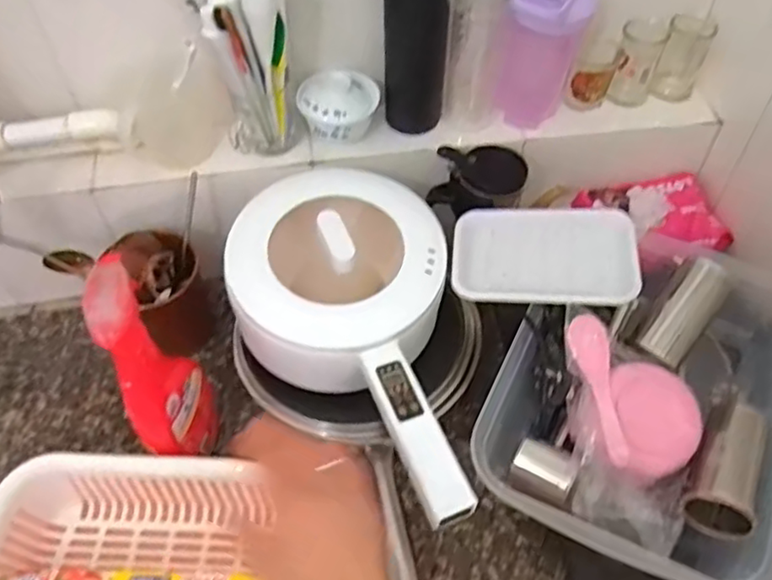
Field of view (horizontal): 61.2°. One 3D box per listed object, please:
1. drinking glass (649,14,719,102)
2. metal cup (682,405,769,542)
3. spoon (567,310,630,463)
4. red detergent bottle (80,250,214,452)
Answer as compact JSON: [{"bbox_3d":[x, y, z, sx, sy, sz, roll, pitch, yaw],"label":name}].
[{"bbox_3d":[0.361,-0.279,0.795,0.047,0.093,0.044,23,58,18],"label":"drinking glass"},{"bbox_3d":[0.313,0.160,0.590,0.051,0.046,0.125,27,59,20],"label":"metal cup"},{"bbox_3d":[0.197,0.090,0.602,0.034,0.020,0.137,-9,64,6],"label":"spoon"},{"bbox_3d":[-0.212,0.081,0.613,0.049,0.241,0.094,-4,53,-1],"label":"red detergent bottle"}]

